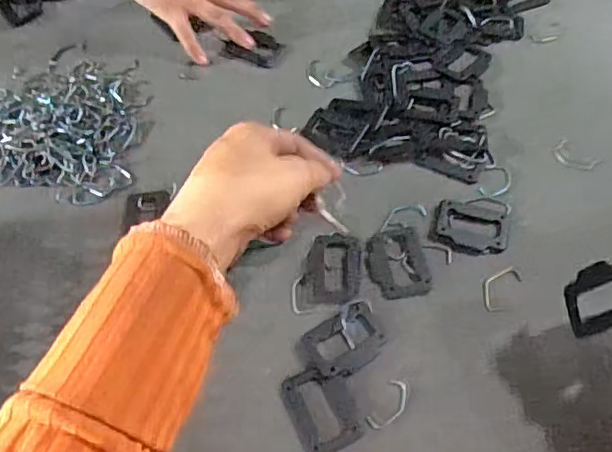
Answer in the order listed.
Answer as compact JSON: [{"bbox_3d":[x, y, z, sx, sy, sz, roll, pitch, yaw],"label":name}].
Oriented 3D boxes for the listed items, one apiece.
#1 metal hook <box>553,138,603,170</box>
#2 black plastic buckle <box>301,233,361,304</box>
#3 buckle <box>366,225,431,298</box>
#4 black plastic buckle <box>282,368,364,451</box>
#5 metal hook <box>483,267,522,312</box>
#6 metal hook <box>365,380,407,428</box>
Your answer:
[{"bbox_3d":[0.206,-0.053,0.457,0.022,0.004,0.033,-38,61,-21],"label":"metal hook"},{"bbox_3d":[0.018,0.029,0.410,0.039,0.004,0.054,3,55,6],"label":"black plastic buckle"},{"bbox_3d":[0.063,0.024,0.409,0.040,0.004,0.056,-9,55,-3],"label":"buckle"},{"bbox_3d":[0.010,0.111,0.359,0.036,0.004,0.050,-20,56,-11],"label":"black plastic buckle"},{"bbox_3d":[0.128,0.040,0.397,0.038,0.004,0.017,-37,61,-21],"label":"metal hook"},{"bbox_3d":[0.051,0.108,0.358,0.016,0.004,0.033,30,62,22],"label":"metal hook"}]

